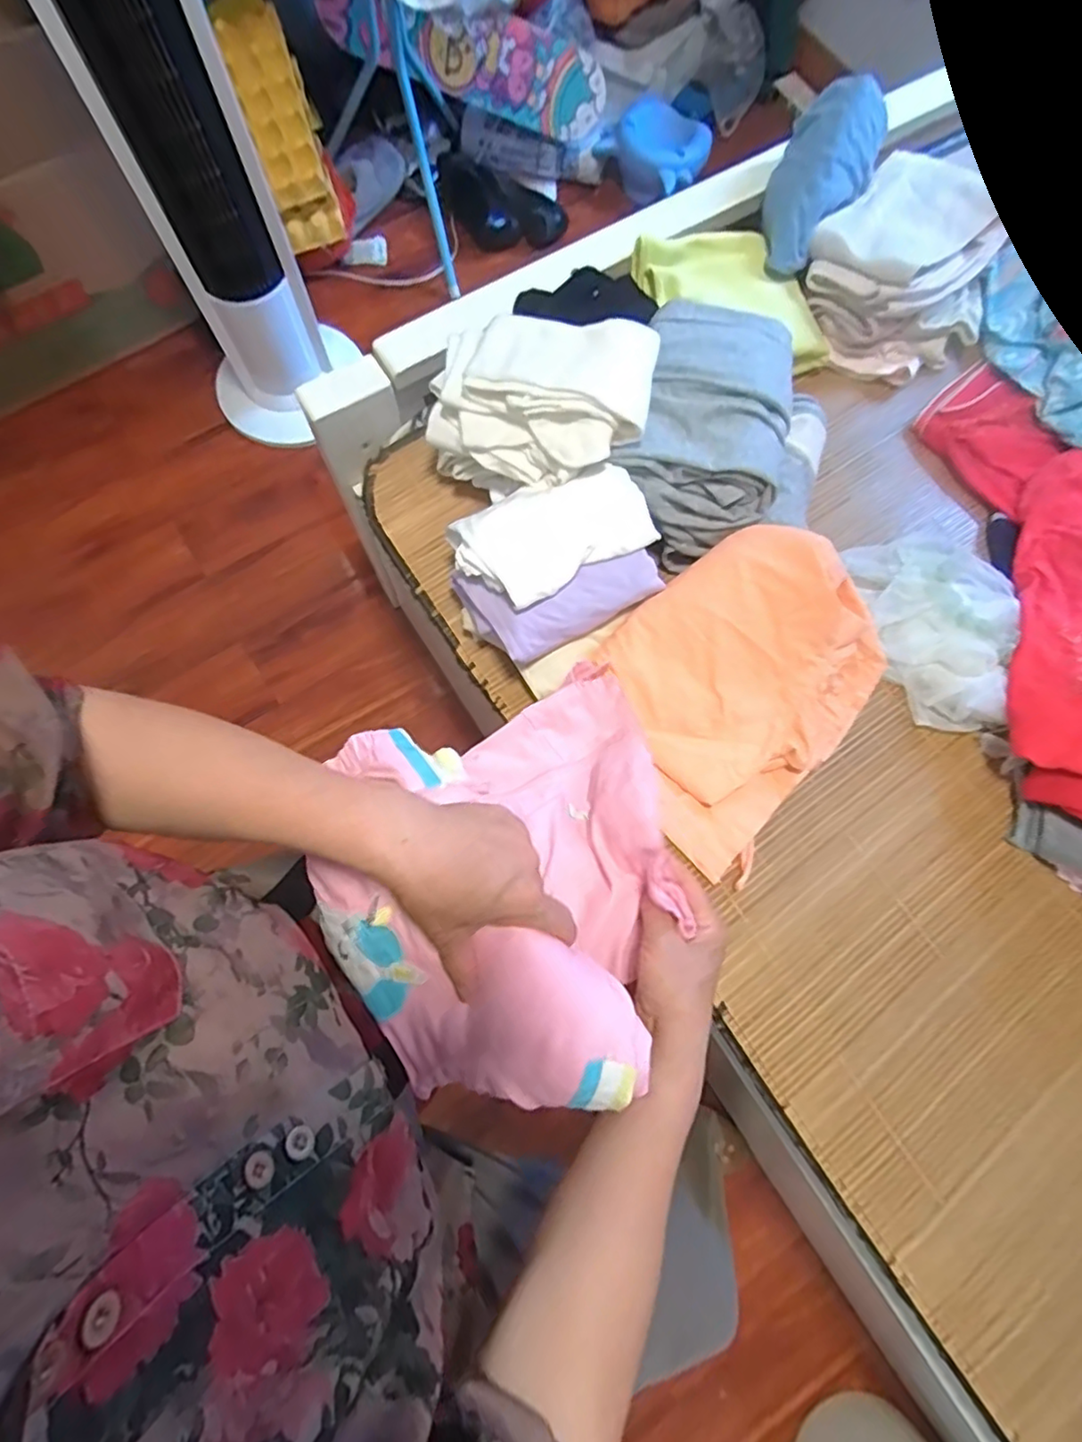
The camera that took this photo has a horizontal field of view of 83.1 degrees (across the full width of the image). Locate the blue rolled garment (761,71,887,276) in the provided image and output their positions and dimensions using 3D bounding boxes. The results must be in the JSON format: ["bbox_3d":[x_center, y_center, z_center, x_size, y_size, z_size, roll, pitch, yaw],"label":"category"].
[{"bbox_3d":[0.325,-0.632,0.716,0.107,0.112,0.173,24,76,5],"label":"blue rolled garment"}]

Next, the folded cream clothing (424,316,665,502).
[{"bbox_3d":[-0.004,-0.317,0.623,0.207,0.124,0.128,18,75,3],"label":"folded cream clothing"}]

